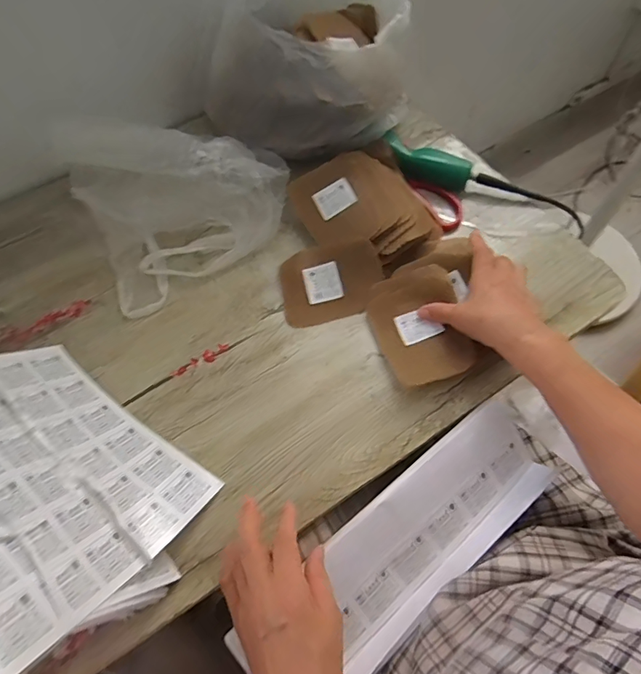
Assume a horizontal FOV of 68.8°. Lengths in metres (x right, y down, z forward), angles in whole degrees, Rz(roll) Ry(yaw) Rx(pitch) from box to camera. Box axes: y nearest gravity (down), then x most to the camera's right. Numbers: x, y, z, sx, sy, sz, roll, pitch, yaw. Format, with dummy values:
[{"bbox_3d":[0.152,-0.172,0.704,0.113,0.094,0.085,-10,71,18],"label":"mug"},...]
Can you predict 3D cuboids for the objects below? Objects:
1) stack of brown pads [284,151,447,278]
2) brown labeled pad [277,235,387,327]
[{"bbox_3d":[0.052,-0.160,0.598,0.132,0.059,0.174,-38,66,-15],"label":"stack of brown pads"},{"bbox_3d":[0.012,-0.068,0.563,0.122,0.011,0.095,-17,77,4],"label":"brown labeled pad"}]

